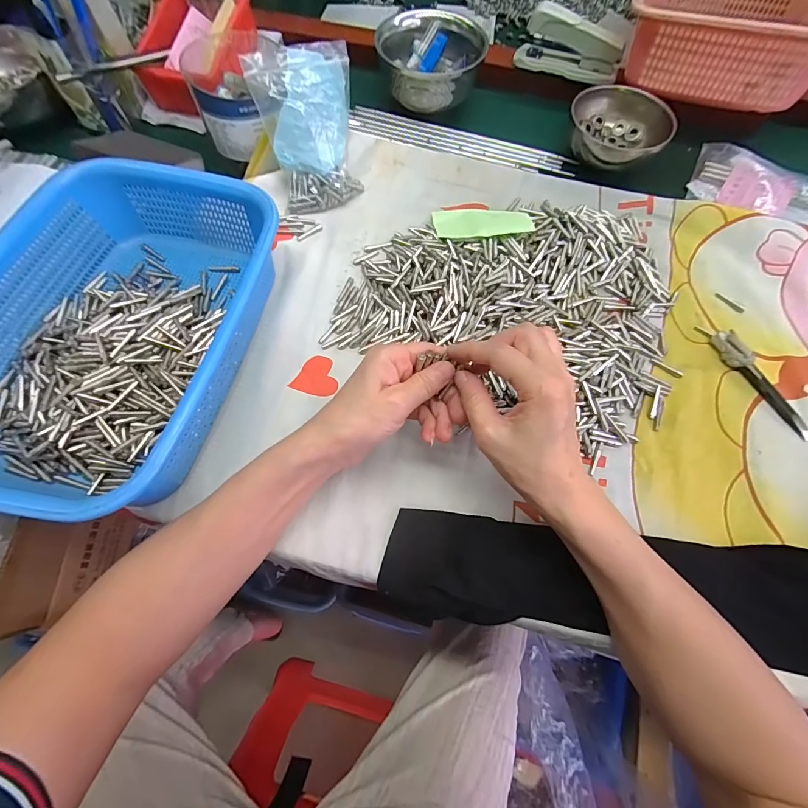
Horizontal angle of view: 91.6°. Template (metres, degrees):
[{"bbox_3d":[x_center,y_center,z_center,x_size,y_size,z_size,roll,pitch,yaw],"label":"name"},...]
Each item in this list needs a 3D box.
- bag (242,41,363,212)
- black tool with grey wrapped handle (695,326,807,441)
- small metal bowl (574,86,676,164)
[{"bbox_3d":[-0.090,-0.264,0.385,0.093,0.131,0.024,-16,38,-11],"label":"bag"},{"bbox_3d":[0.307,-0.025,0.339,0.017,0.016,0.121,-26,70,-12],"label":"black tool with grey wrapped handle"},{"bbox_3d":[0.232,-0.298,0.432,0.086,0.051,0.092,0,67,-1],"label":"small metal bowl"}]

